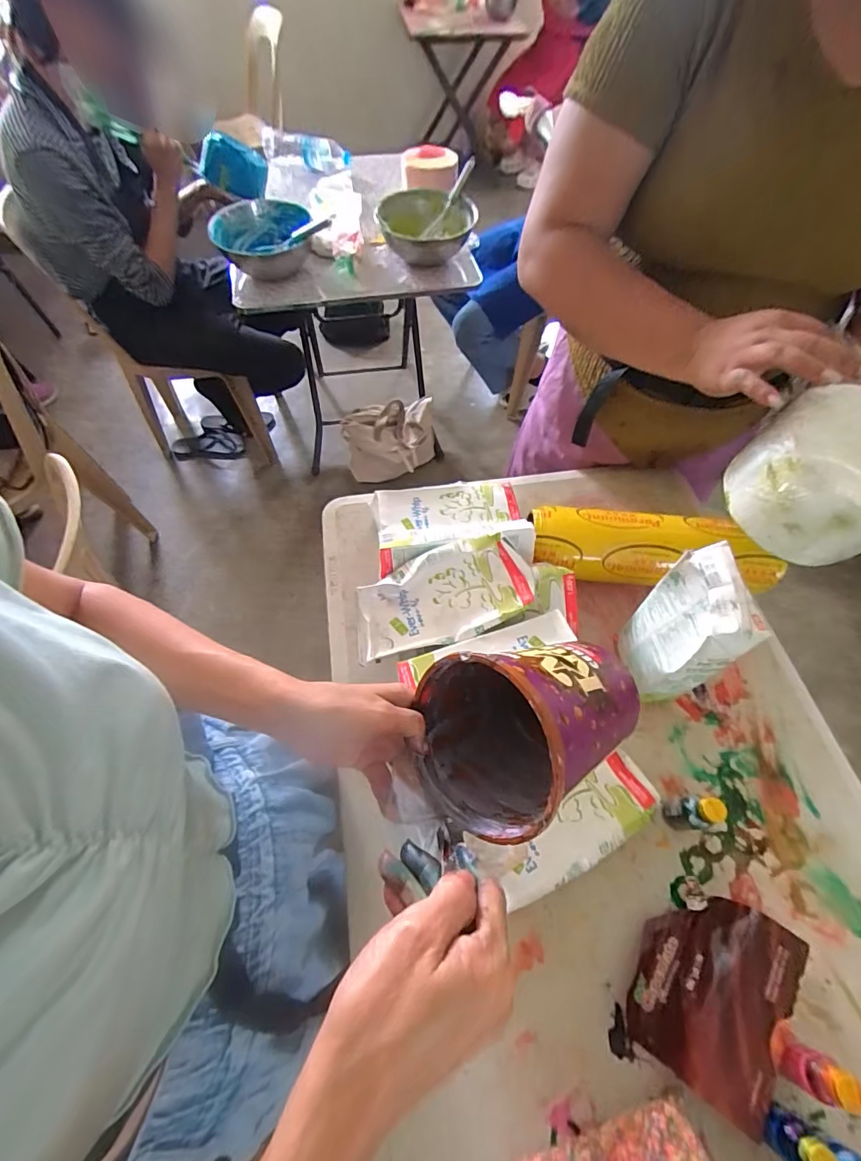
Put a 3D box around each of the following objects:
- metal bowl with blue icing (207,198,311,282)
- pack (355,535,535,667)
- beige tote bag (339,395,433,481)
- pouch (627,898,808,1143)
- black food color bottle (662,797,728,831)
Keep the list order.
[{"bbox_3d":[-0.389,-0.802,1.108,0.235,0.086,0.199,-6,60,-4],"label":"metal bowl with blue icing"},{"bbox_3d":[0.011,0.022,0.559,0.211,0.026,0.100,-25,78,-2],"label":"pack"},{"bbox_3d":[-0.145,-0.489,1.673,0.317,0.197,0.242,-4,60,-3],"label":"beige tote bag"},{"bbox_3d":[0.262,0.380,0.439,0.112,0.023,0.151,9,55,46],"label":"pouch"},{"bbox_3d":[0.273,0.243,0.492,0.031,0.080,0.030,0,60,0],"label":"black food color bottle"}]

